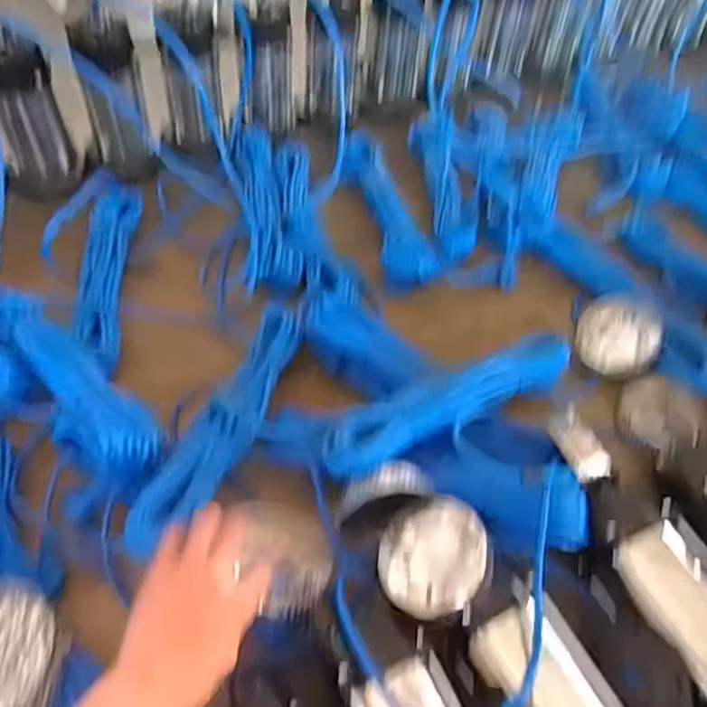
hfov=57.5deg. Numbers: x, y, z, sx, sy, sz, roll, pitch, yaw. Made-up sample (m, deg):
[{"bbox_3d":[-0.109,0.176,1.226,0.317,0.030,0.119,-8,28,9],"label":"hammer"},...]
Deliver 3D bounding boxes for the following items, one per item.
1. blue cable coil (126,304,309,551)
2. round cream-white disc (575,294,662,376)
[{"bbox_3d":[-0.140,0.071,0.713,0.072,0.044,0.343,20,52,12],"label":"blue cable coil"},{"bbox_3d":[0.360,-0.027,0.884,0.109,0.107,0.023,26,17,35],"label":"round cream-white disc"}]

